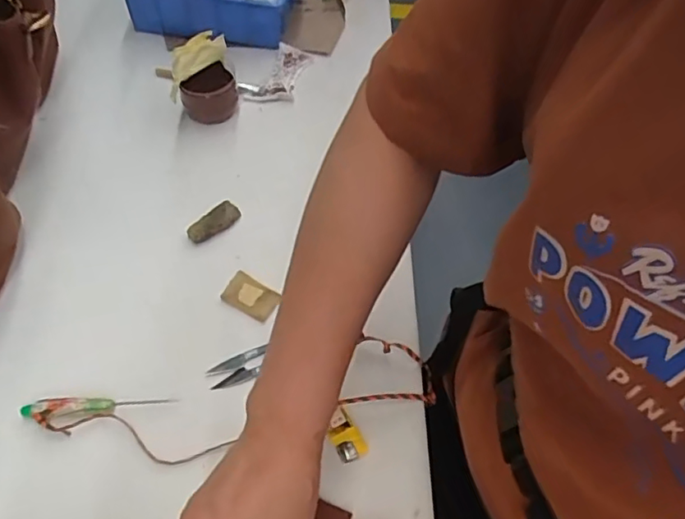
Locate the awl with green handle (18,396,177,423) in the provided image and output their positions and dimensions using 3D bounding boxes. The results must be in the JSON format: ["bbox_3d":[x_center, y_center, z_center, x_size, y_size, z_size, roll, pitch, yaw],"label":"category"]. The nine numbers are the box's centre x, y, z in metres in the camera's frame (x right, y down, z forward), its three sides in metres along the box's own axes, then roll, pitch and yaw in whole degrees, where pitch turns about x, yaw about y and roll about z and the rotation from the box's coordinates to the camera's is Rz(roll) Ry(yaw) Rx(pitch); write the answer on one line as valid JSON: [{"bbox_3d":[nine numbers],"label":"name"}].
[{"bbox_3d":[-0.188,0.113,0.444,0.109,0.011,0.017,-5,57,-9],"label":"awl with green handle"}]

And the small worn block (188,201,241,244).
[{"bbox_3d":[-0.123,-0.035,0.546,0.052,0.009,0.023,-37,67,-26],"label":"small worn block"}]

